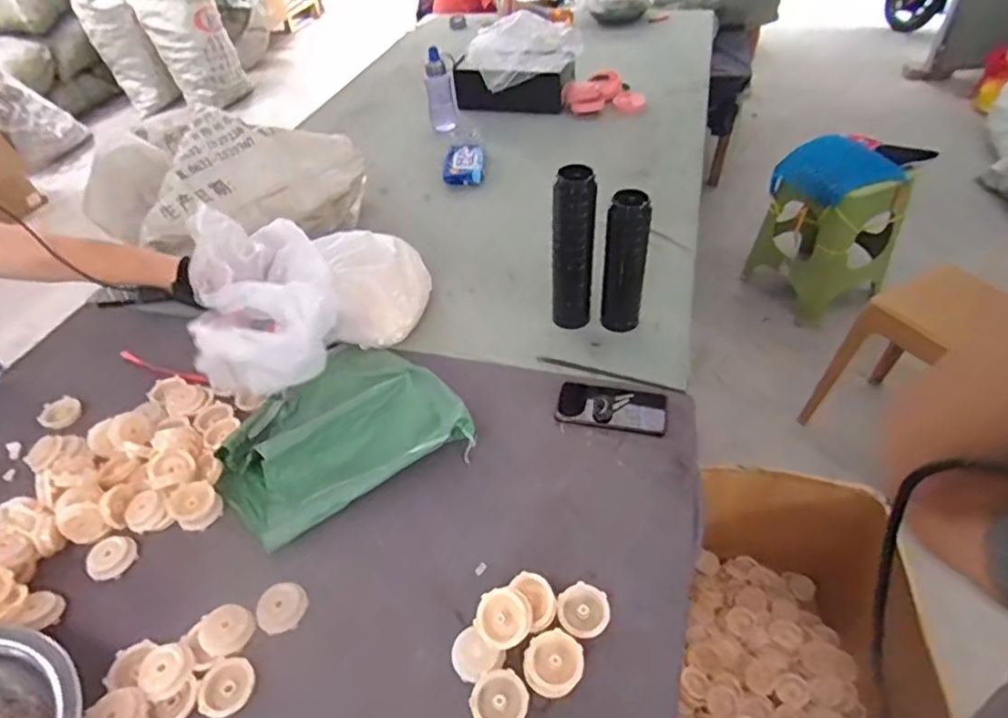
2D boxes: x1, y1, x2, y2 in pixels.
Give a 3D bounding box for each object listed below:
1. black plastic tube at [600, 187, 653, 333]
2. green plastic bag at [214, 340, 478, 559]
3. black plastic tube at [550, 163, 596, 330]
[{"bbox_3d":[0.197,-0.153,0.940,0.070,0.238,0.058,-8,47,-3],"label":"black plastic tube"},{"bbox_3d":[-0.245,0.111,0.861,0.341,0.048,0.265,-31,52,-23],"label":"green plastic bag"},{"bbox_3d":[0.111,-0.171,0.938,0.069,0.278,0.059,0,47,4],"label":"black plastic tube"}]

